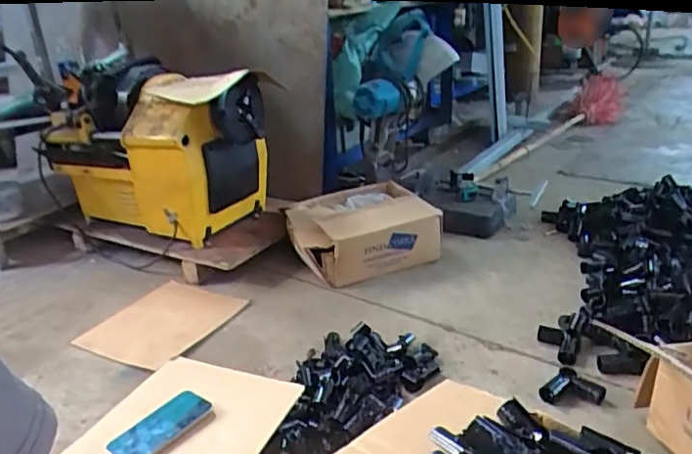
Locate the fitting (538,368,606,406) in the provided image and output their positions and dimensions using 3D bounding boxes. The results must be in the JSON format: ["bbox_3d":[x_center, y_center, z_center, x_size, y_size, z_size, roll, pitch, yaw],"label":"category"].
[{"bbox_3d":[0.401,0.284,1.011,0.088,0.026,0.085,17,31,41],"label":"fitting"}]

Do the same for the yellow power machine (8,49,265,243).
[{"bbox_3d":[-0.562,-0.250,1.697,0.704,0.414,0.380,12,28,32],"label":"yellow power machine"}]

